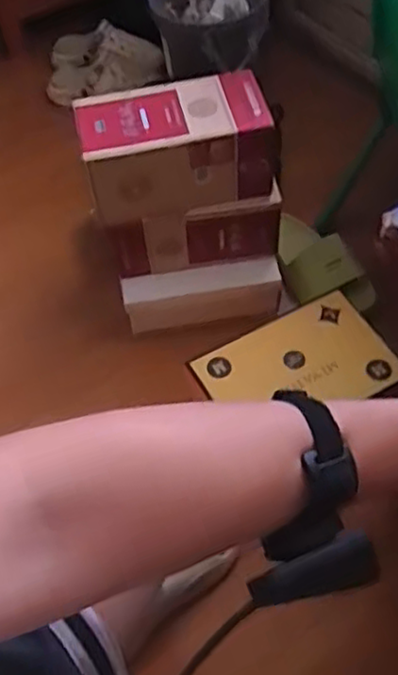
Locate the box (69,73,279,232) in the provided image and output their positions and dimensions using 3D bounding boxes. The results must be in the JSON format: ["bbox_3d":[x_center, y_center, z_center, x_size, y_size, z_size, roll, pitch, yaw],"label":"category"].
[{"bbox_3d":[-0.035,-0.293,1.039,0.281,0.150,0.143,-7,56,-1],"label":"box"}]

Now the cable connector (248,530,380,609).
[{"bbox_3d":[0.063,0.131,0.370,0.071,0.029,0.020,-17,57,-8],"label":"cable connector"}]

